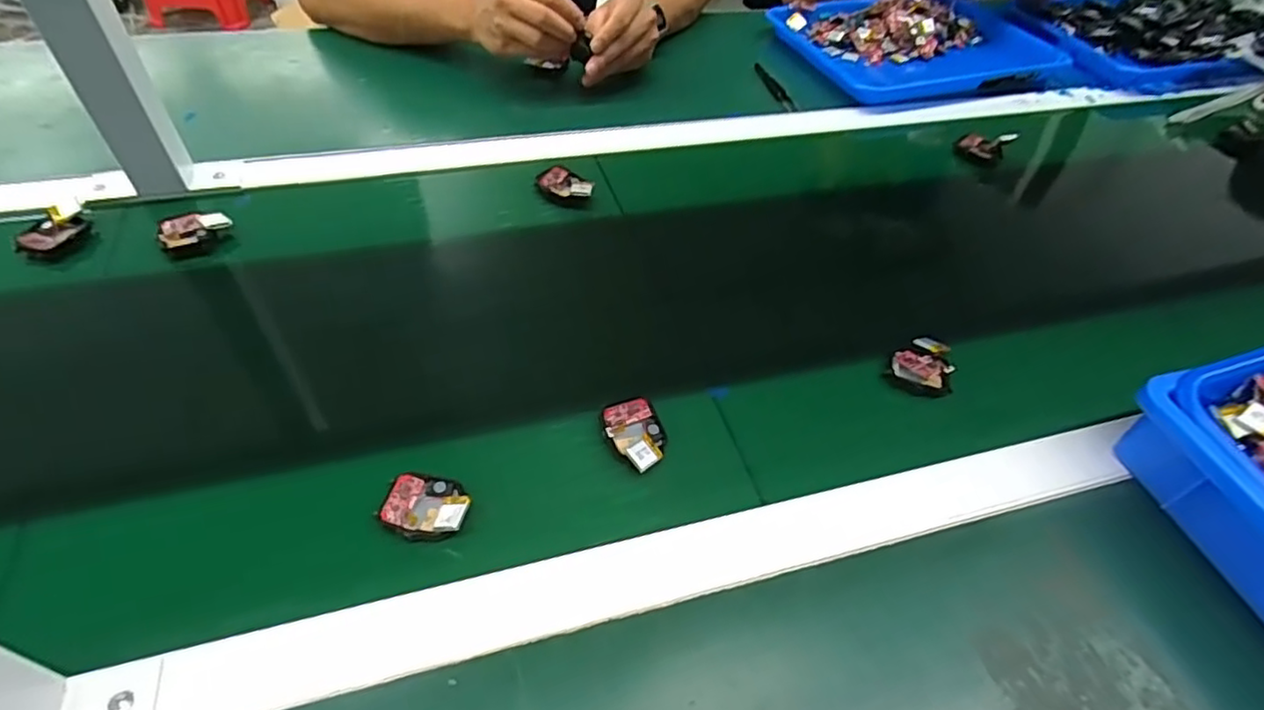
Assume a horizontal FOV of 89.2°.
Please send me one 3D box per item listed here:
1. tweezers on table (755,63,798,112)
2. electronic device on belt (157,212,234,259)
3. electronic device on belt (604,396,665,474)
[{"bbox_3d":[0.166,-0.320,0.760,0.019,0.006,0.112,-9,51,-13],"label":"tweezers on table"},{"bbox_3d":[-0.351,-0.098,0.517,0.048,0.018,0.031,-14,52,-17],"label":"electronic device on belt"},{"bbox_3d":[0.004,0.051,0.420,0.038,0.019,0.055,-22,55,-22],"label":"electronic device on belt"}]

